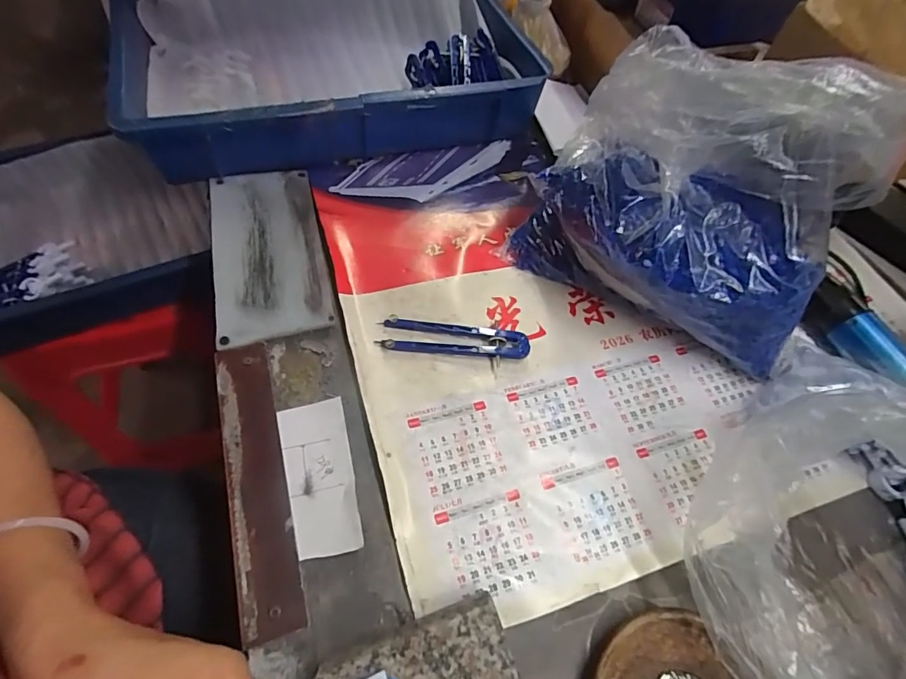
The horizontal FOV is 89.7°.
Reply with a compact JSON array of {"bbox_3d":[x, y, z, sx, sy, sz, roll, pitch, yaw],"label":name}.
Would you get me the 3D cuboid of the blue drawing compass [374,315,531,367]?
[{"bbox_3d":[0.001,0.000,0.384,0.124,0.010,0.034,8,59,0],"label":"blue drawing compass"}]

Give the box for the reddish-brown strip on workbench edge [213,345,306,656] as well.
[{"bbox_3d":[-0.137,0.091,0.315,0.037,0.004,0.202,-15,61,-13],"label":"reddish-brown strip on workbench edge"}]

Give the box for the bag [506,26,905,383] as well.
[{"bbox_3d":[0.192,-0.116,0.358,0.244,0.206,0.163,39,63,18],"label":"bag"}]

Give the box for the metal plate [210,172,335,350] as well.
[{"bbox_3d":[-0.169,-0.084,0.416,0.093,0.006,0.196,-11,60,-12],"label":"metal plate"}]

